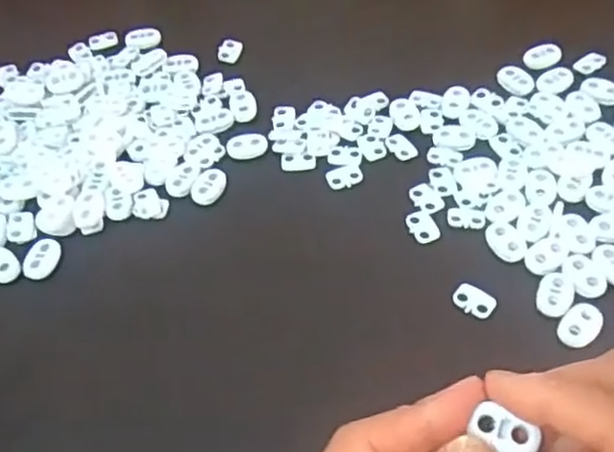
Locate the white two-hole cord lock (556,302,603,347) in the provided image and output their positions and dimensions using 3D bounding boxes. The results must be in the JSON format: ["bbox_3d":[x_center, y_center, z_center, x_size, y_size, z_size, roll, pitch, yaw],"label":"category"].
[{"bbox_3d":[0.121,0.043,0.310,0.016,0.004,0.026,37,59,23],"label":"white two-hole cord lock"}]

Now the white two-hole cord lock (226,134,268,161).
[{"bbox_3d":[-0.033,-0.044,0.391,0.022,0.004,0.016,-8,53,-9],"label":"white two-hole cord lock"}]

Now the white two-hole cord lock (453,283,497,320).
[{"bbox_3d":[0.077,0.034,0.325,0.019,0.004,0.015,22,54,14],"label":"white two-hole cord lock"}]

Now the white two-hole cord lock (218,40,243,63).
[{"bbox_3d":[-0.049,-0.111,0.442,0.013,0.004,0.019,10,52,5],"label":"white two-hole cord lock"}]

